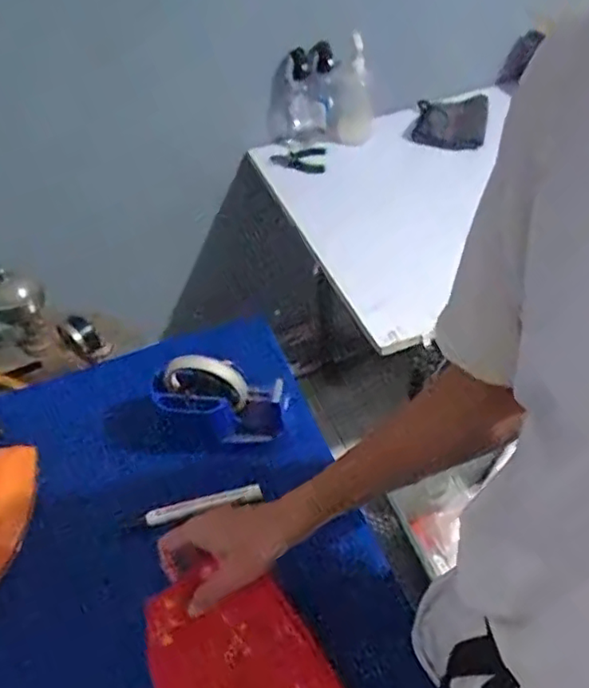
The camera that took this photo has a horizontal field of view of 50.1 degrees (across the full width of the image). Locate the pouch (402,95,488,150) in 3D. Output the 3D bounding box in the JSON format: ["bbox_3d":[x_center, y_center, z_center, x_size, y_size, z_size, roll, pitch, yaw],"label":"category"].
[{"bbox_3d":[0.306,-0.444,1.270,0.149,0.022,0.112,6,81,23],"label":"pouch"}]

